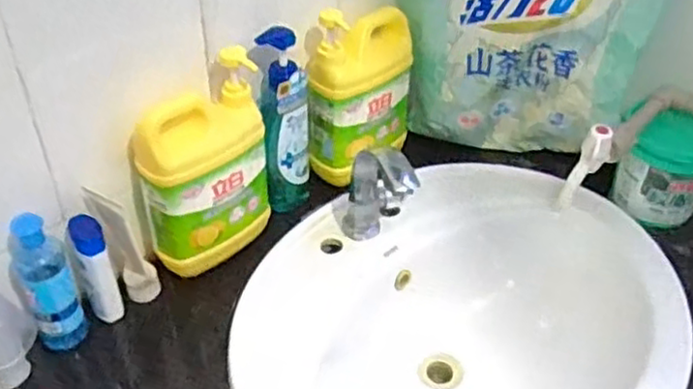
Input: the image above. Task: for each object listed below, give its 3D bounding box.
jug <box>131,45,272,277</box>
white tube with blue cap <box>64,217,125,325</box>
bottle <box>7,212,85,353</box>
[{"bbox_3d":[-0.158,-0.029,0.791,0.064,0.220,0.141,29,47,29],"label":"jug"},{"bbox_3d":[-0.266,0.082,0.757,0.034,0.123,0.036,-16,42,-20],"label":"white tube with blue cap"},{"bbox_3d":[-0.304,0.092,0.722,0.050,0.160,0.044,-18,43,-22],"label":"bottle"}]

